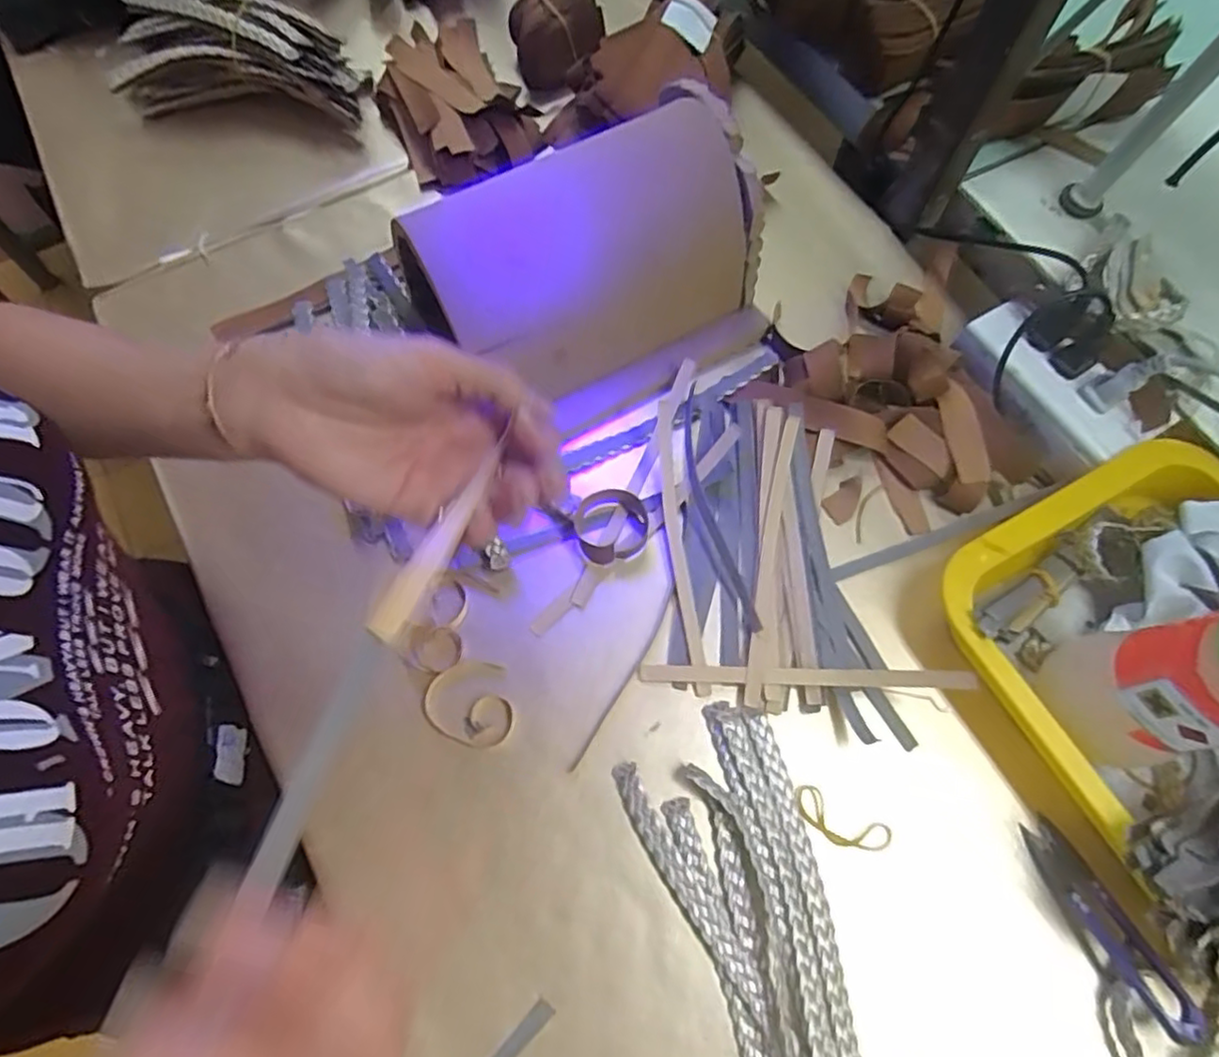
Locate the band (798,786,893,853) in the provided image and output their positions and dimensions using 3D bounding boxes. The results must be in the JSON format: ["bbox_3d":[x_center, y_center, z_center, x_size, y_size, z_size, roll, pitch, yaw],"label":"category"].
[{"bbox_3d":[0.120,0.153,0.348,0.051,0.005,0.020,27,79,8],"label":"band"}]

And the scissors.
[{"bbox_3d":[0.241,0.191,0.325,0.022,0.025,0.095,-27,71,-10],"label":"scissors"}]

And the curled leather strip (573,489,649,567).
[{"bbox_3d":[0.001,-0.002,0.399,0.044,0.018,0.044,-9,69,-4],"label":"curled leather strip"}]

